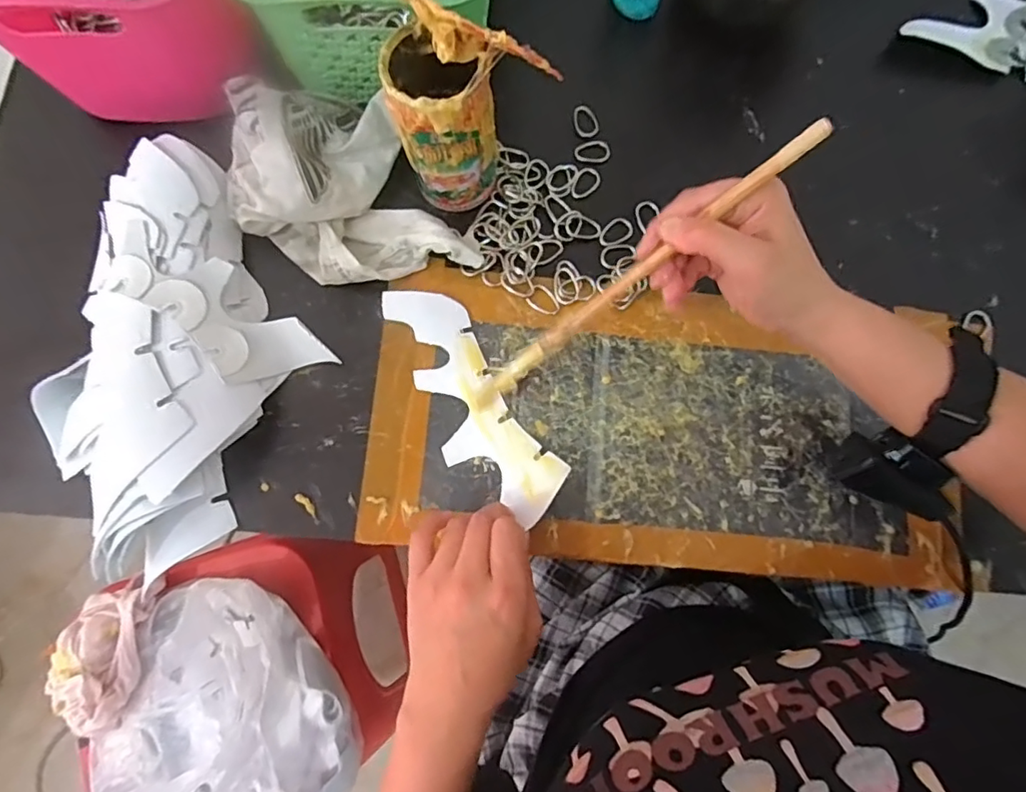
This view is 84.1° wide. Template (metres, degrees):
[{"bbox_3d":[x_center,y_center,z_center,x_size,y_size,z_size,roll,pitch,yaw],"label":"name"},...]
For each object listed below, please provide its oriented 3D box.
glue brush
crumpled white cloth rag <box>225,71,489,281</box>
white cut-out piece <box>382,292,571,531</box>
[{"bbox_3d":[0.069,-0.069,0.362,0.270,0.014,0.014,-37,79,29],"label":"glue brush"},{"bbox_3d":[-0.133,-0.155,0.419,0.134,0.058,0.192,-33,80,-8],"label":"crumpled white cloth rag"},{"bbox_3d":[-0.033,0.002,0.419,0.064,0.016,0.191,-32,78,-7],"label":"white cut-out piece"}]

